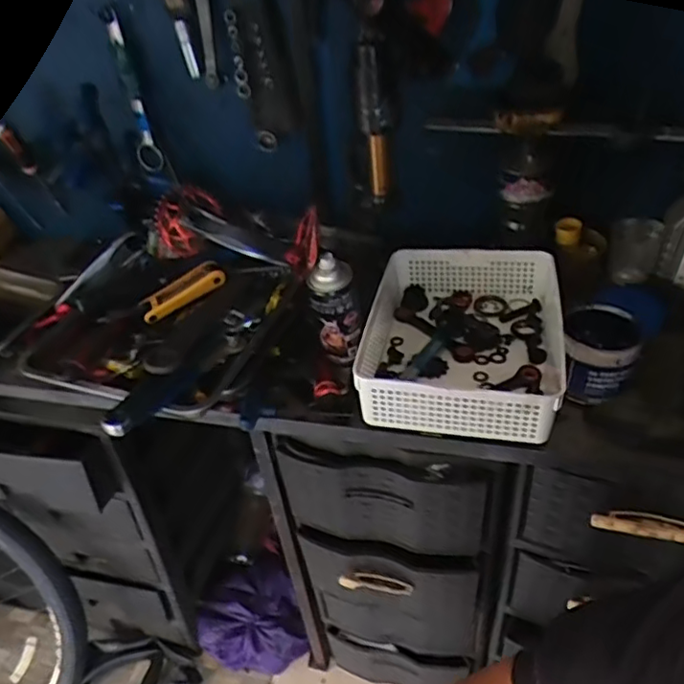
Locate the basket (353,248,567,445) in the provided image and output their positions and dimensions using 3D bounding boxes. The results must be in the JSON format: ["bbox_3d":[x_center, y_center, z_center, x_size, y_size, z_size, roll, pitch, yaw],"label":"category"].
[{"bbox_3d":[0.170,-0.011,0.834,0.257,0.089,0.331,4,41,12],"label":"basket"}]

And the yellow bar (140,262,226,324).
[{"bbox_3d":[-0.235,-0.074,0.889,0.127,0.028,0.041,-34,44,-12],"label":"yellow bar"}]

